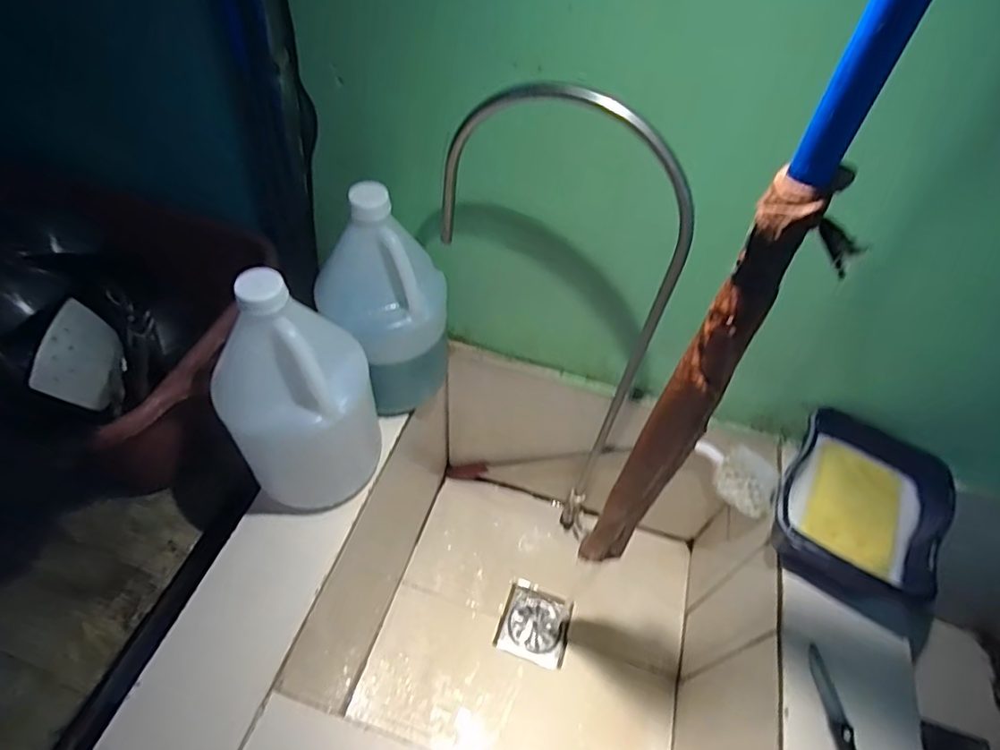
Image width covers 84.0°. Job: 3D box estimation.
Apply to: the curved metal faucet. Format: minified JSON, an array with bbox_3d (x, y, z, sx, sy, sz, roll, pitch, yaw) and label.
[{"bbox_3d":[0.041,0.000,0.719,0.246,0.731,0.024,18,53,9],"label":"curved metal faucet"}]

